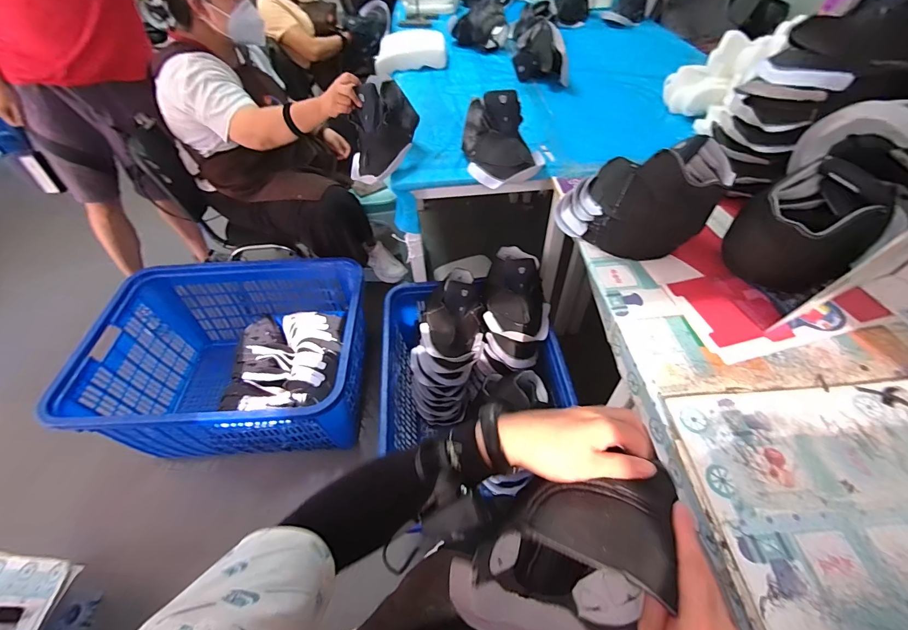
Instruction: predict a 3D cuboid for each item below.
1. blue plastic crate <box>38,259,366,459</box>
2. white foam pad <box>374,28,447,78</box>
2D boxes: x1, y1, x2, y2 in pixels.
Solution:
[{"bbox_3d":[-0.680,0.149,1.319,0.777,0.408,0.612,-3,50,0],"label":"blue plastic crate"},{"bbox_3d":[-0.164,-1.039,1.535,0.270,0.088,0.287,-4,50,-1],"label":"white foam pad"}]

